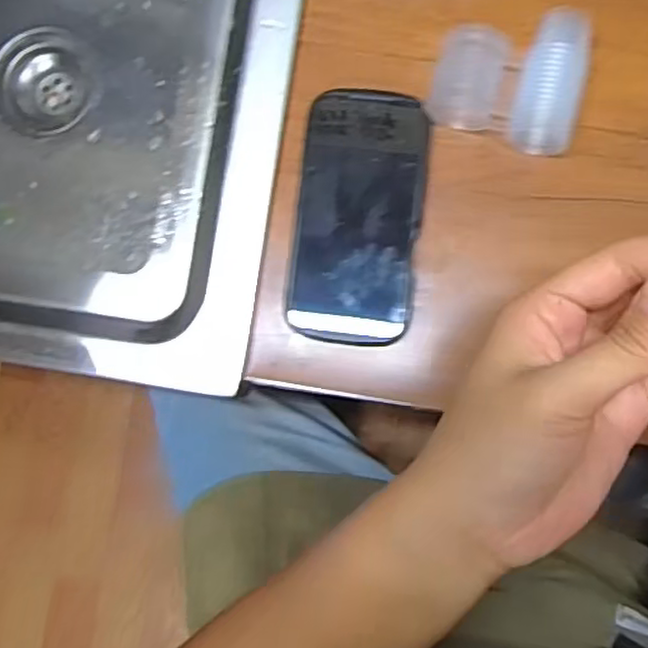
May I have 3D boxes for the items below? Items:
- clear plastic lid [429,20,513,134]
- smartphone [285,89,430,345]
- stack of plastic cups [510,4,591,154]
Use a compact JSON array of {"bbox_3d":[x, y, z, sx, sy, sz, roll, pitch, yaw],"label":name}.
[{"bbox_3d":[0.091,-0.152,0.438,0.040,0.032,0.059,14,87,6],"label":"clear plastic lid"},{"bbox_3d":[0.022,-0.070,0.449,0.080,0.014,0.160,6,86,5],"label":"smartphone"},{"bbox_3d":[0.142,-0.151,0.437,0.039,0.035,0.087,12,86,6],"label":"stack of plastic cups"}]

